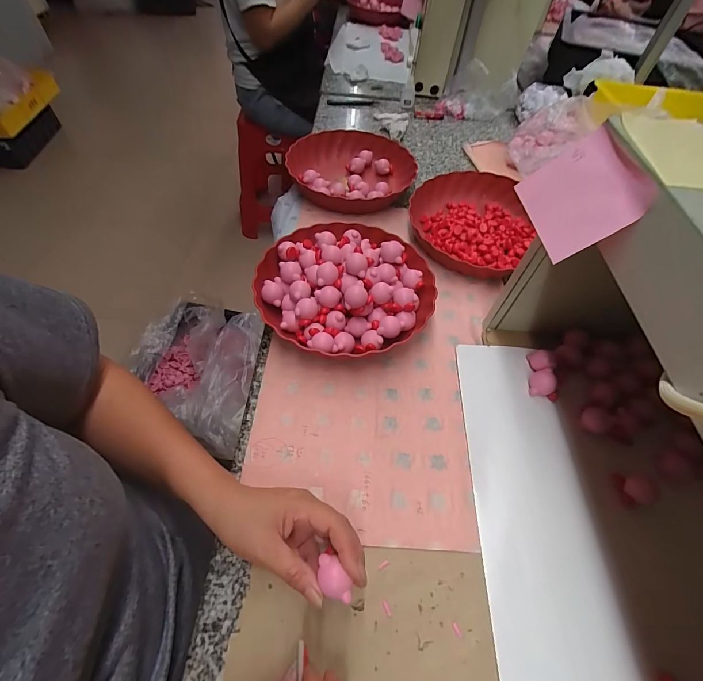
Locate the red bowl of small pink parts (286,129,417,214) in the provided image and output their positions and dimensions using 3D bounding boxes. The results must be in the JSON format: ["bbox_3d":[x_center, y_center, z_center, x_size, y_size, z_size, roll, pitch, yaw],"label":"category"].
[{"bbox_3d":[0.003,-0.327,0.672,0.221,0.066,0.241,1,56,-2],"label":"red bowl of small pink parts"}]

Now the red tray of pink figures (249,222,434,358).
[{"bbox_3d":[-0.006,-0.077,0.477,0.230,0.076,0.219,-33,64,-23],"label":"red tray of pink figures"}]

